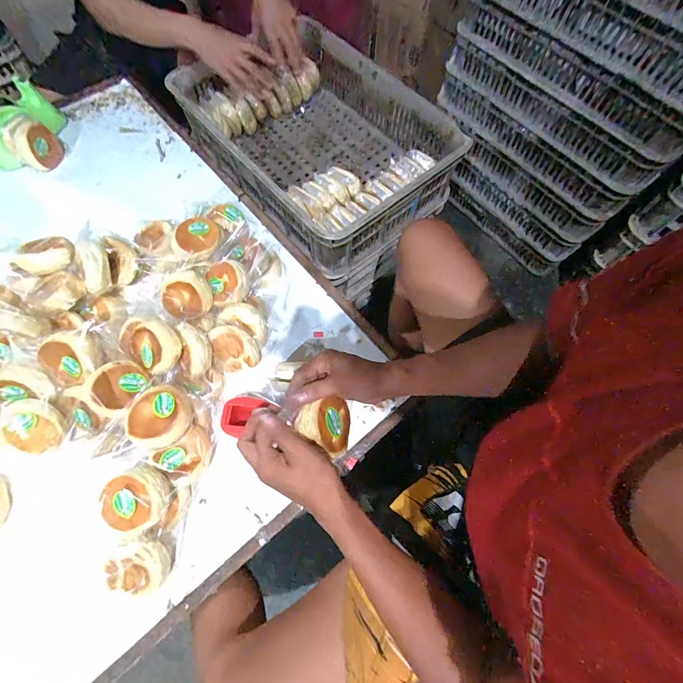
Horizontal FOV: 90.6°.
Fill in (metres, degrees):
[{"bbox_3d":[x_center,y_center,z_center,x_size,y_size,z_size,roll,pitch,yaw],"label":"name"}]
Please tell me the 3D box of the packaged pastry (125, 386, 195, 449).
[{"bbox_3d":[-0.280,0.114,0.519,0.083,0.032,0.087,1,69,-2],"label":"packaged pastry"}]

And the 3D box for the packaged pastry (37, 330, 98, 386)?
[{"bbox_3d":[-0.455,0.028,0.571,0.084,0.038,0.084,0,100,-2],"label":"packaged pastry"}]

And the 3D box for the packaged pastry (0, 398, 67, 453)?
[{"bbox_3d":[-0.494,0.136,0.544,0.077,0.028,0.086,-24,116,-16],"label":"packaged pastry"}]

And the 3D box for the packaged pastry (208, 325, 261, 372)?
[{"bbox_3d":[-0.189,0.013,0.599,0.081,0.020,0.081,0,106,1],"label":"packaged pastry"}]

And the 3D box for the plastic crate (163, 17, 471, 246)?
[{"bbox_3d":[-0.048,-0.487,0.824,0.443,0.161,0.592,-39,75,-15],"label":"plastic crate"}]

